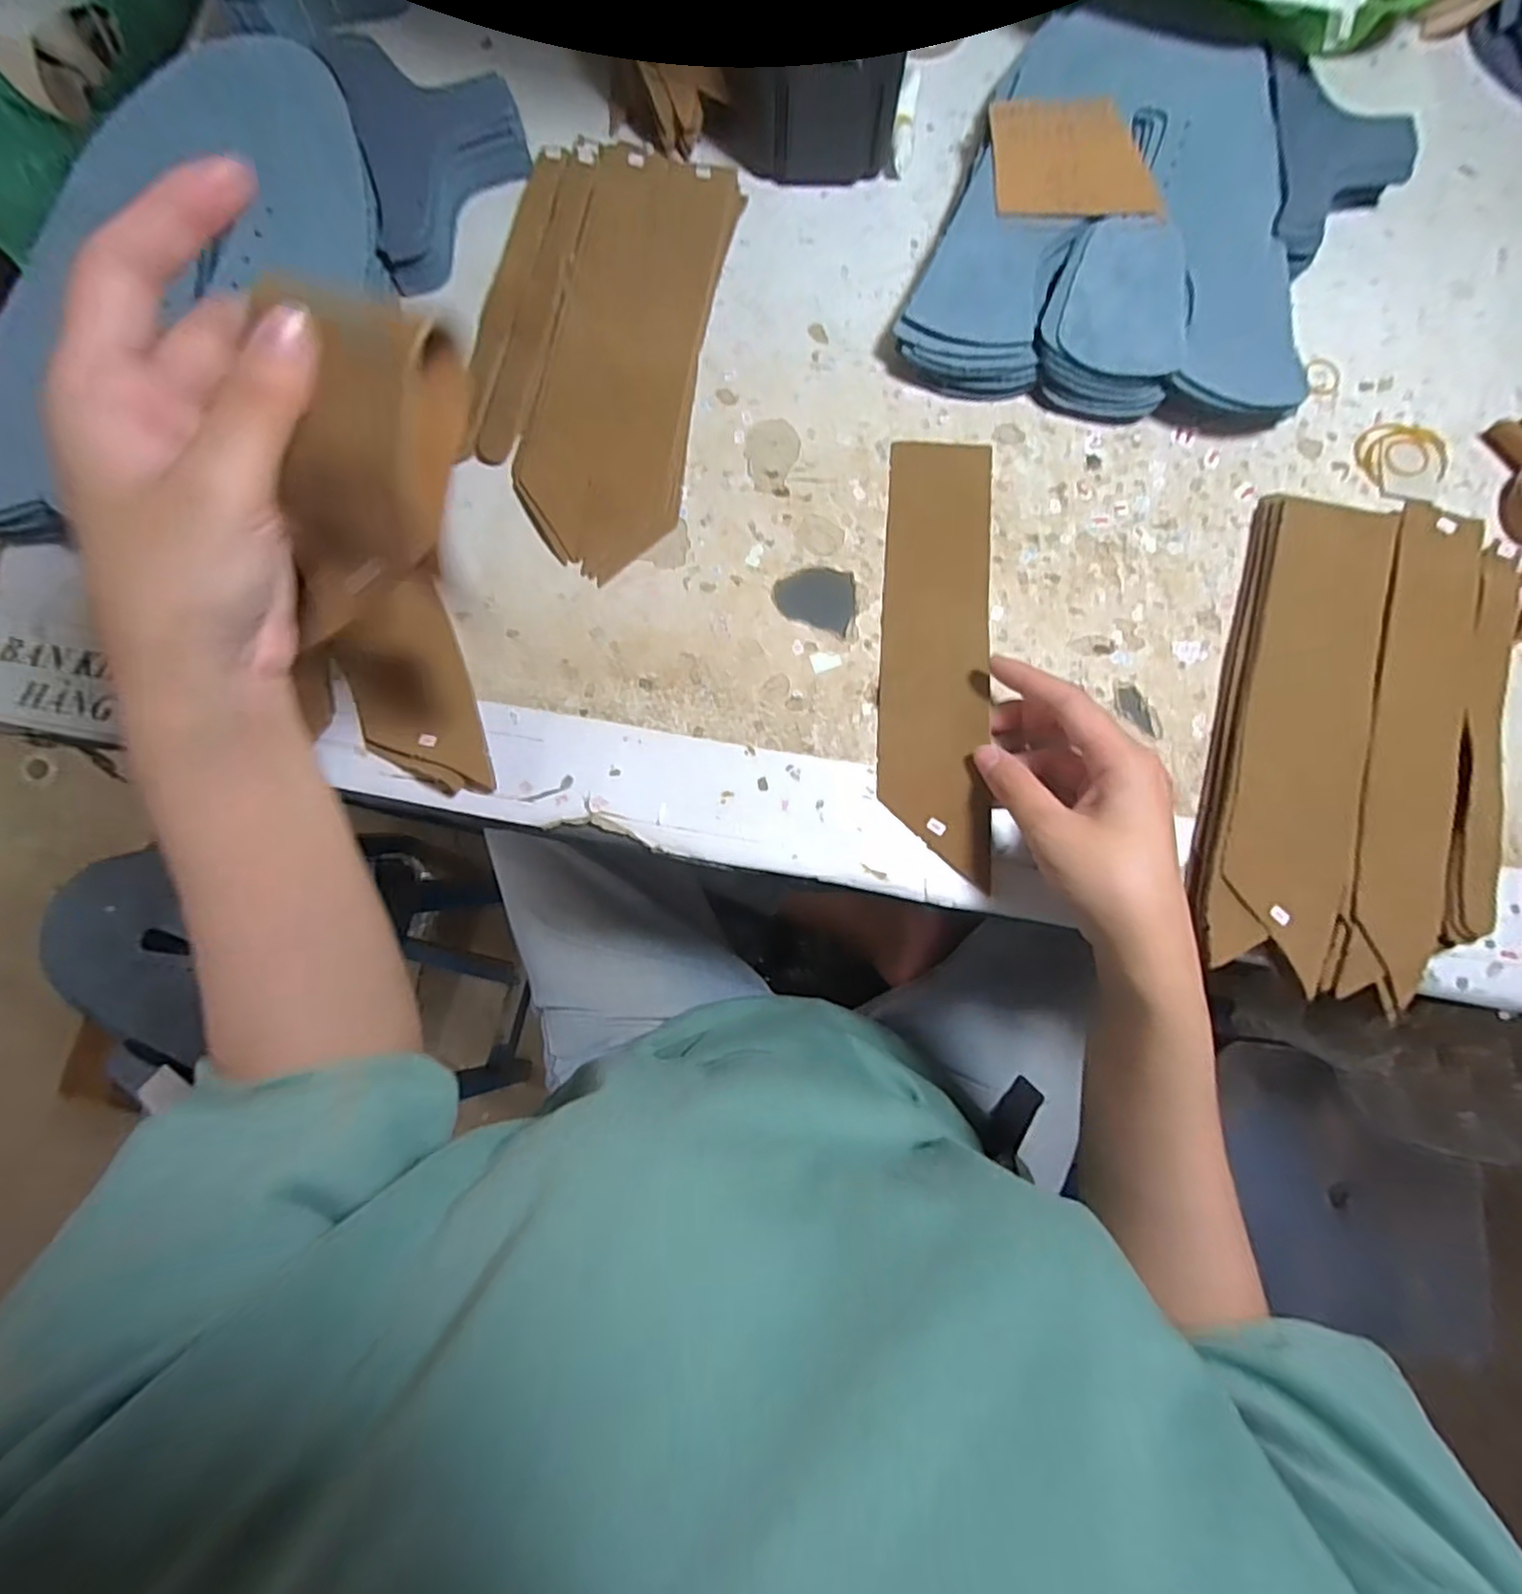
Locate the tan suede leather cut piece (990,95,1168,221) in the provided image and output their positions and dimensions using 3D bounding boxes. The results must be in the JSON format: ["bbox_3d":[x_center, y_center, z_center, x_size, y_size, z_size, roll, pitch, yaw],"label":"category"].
[{"bbox_3d":[0.168,-0.347,0.374,0.084,0.004,0.081,-2,81,-1],"label":"tan suede leather cut piece"}]

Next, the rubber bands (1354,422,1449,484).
[{"bbox_3d":[0.348,-0.188,0.376,0.048,0.004,0.035,-6,81,-2],"label":"rubber bands"}]

